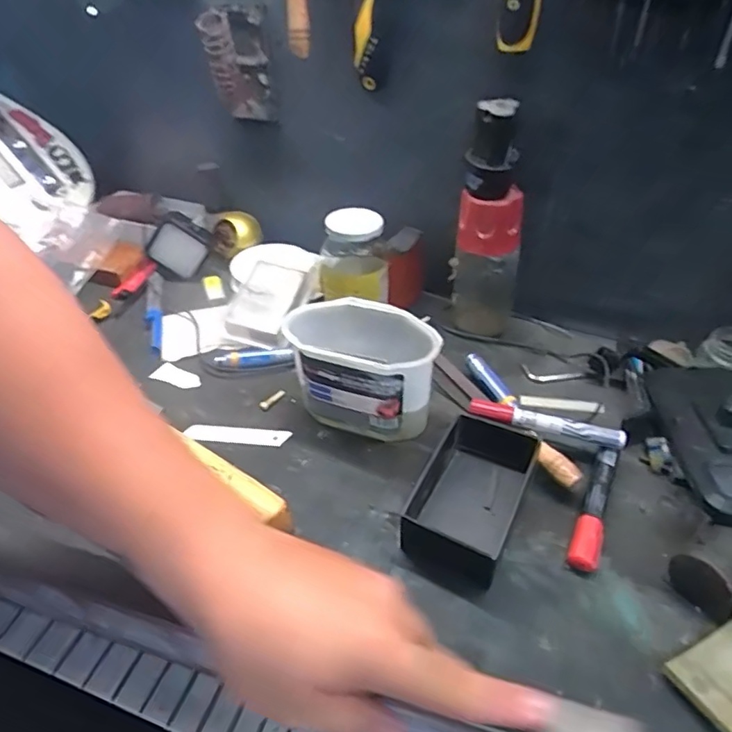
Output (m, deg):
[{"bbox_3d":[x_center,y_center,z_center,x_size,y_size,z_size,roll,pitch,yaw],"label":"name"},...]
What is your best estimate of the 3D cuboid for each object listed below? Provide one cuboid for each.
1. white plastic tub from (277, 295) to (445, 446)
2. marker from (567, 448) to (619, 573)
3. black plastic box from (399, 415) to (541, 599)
[{"bbox_3d":[-0.002,0.005,0.524,0.137,0.109,0.077,11,40,17],"label":"white plastic tub"},{"bbox_3d":[0.187,0.115,0.449,0.021,0.021,0.116,17,42,22],"label":"marker"},{"bbox_3d":[0.082,0.106,0.447,0.081,0.040,0.137,17,42,23],"label":"black plastic box"}]

